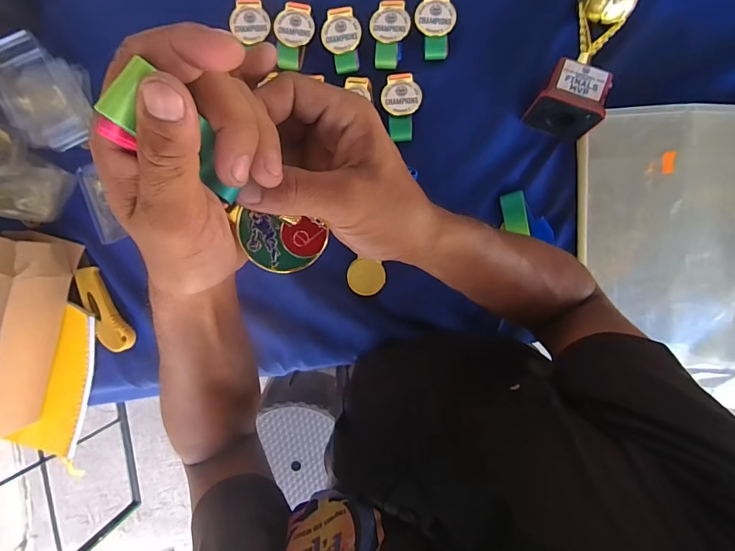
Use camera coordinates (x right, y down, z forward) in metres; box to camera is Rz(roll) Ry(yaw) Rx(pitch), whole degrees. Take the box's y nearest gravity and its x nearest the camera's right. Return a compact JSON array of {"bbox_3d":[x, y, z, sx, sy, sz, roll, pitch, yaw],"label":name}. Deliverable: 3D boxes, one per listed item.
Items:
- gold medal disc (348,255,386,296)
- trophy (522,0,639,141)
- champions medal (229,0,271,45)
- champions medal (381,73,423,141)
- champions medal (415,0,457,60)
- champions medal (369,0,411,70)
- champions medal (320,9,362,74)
[{"bbox_3d":[-0.001,0.002,0.513,0.047,0.004,0.047,0,90,4],"label":"gold medal disc"},{"bbox_3d":[0.254,-0.252,0.459,0.075,0.058,0.173,24,92,3],"label":"trophy"},{"bbox_3d":[-0.148,-0.321,0.501,0.048,0.005,0.056,-8,90,4],"label":"champions medal"},{"bbox_3d":[0.043,-0.209,0.495,0.048,0.015,0.079,-3,90,4],"label":"champions medal"},{"bbox_3d":[0.084,-0.308,0.492,0.047,0.013,0.077,-2,90,4],"label":"champions medal"},{"bbox_3d":[0.027,-0.299,0.492,0.047,0.008,0.081,5,91,4],"label":"champions medal"},{"bbox_3d":[-0.033,-0.294,0.495,0.047,0.004,0.077,-2,90,4],"label":"champions medal"}]

